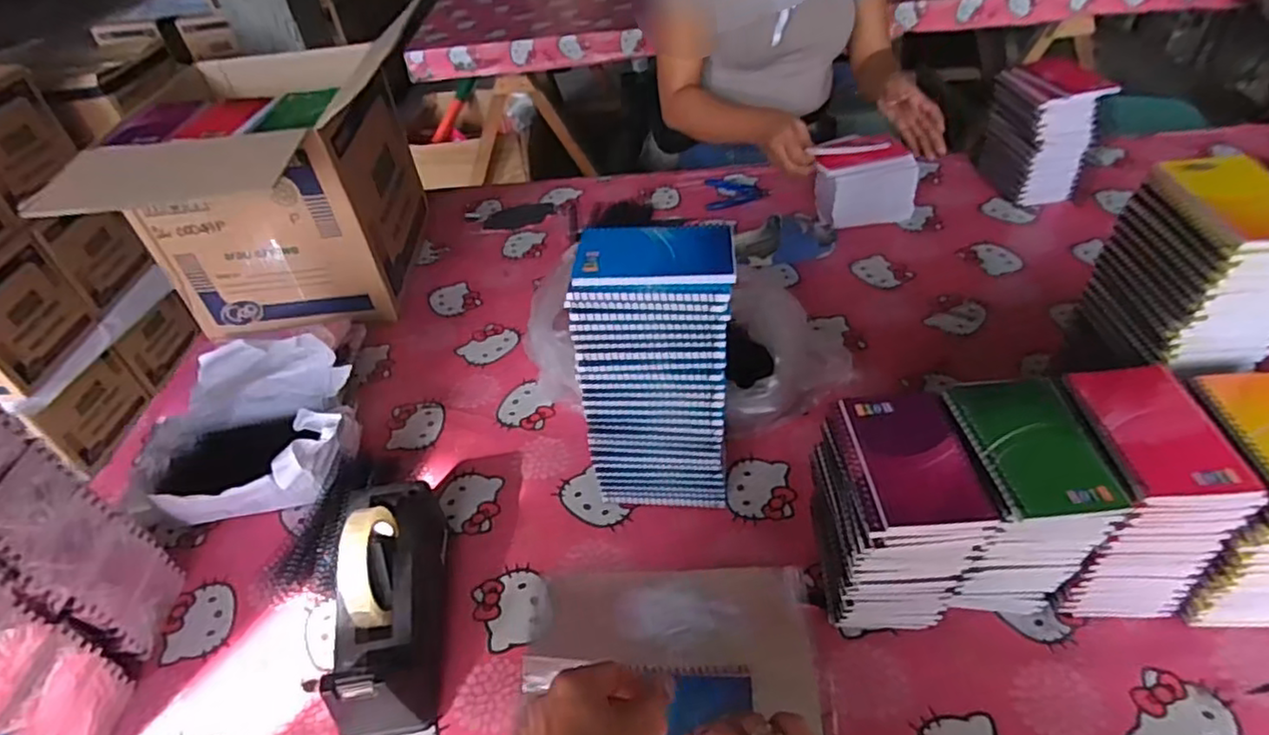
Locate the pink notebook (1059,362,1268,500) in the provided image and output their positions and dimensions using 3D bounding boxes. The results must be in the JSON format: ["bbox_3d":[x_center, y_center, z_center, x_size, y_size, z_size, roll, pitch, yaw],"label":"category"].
[{"bbox_3d":[0.409,0.040,0.525,0.092,0.019,0.133,-3,43,4],"label":"pink notebook"}]

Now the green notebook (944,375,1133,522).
[{"bbox_3d":[0.308,0.054,0.517,0.094,0.013,0.137,-6,43,1],"label":"green notebook"}]

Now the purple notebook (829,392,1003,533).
[{"bbox_3d":[0.214,0.069,0.522,0.090,0.010,0.120,-5,43,2],"label":"purple notebook"}]

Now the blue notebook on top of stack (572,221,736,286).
[{"bbox_3d":[0.017,-0.095,0.550,0.129,0.005,0.086,0,43,8],"label":"blue notebook on top of stack"}]

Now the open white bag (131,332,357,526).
[{"bbox_3d":[-0.414,0.071,0.750,0.192,0.130,0.204,-7,43,0],"label":"open white bag"}]

